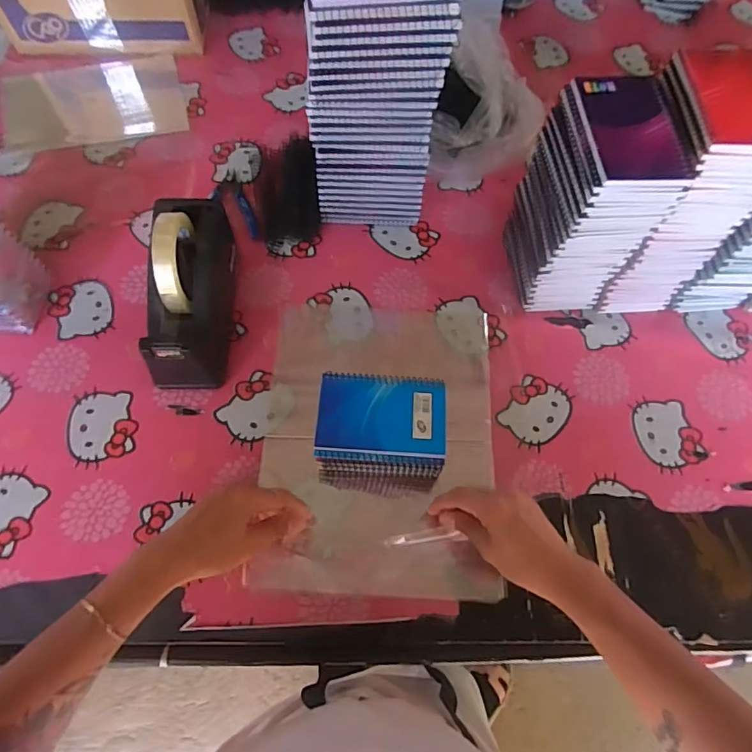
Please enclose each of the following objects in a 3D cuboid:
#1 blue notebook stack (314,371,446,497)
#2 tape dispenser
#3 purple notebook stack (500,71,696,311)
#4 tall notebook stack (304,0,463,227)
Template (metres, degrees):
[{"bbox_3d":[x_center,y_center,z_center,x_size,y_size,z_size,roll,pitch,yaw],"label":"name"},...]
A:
[{"bbox_3d":[0.005,0.061,0.538,0.127,0.063,0.108,4,65,-1],"label":"blue notebook stack"},{"bbox_3d":[-0.206,-0.098,0.573,0.074,0.128,0.210,0,65,-2],"label":"tape dispenser"},{"bbox_3d":[0.226,-0.180,0.568,0.099,0.234,0.133,-7,66,-5],"label":"purple notebook stack"},{"bbox_3d":[-0.001,-0.298,0.582,0.141,0.289,0.095,-2,65,-3],"label":"tall notebook stack"}]

